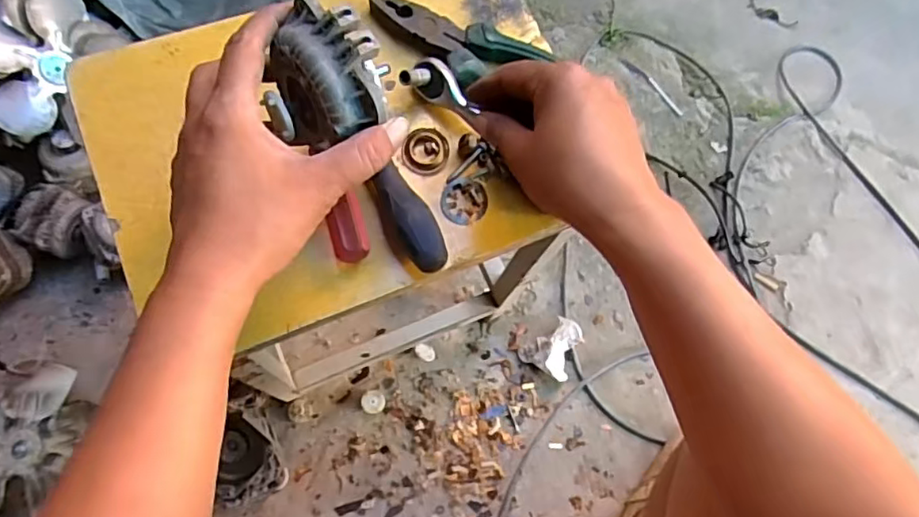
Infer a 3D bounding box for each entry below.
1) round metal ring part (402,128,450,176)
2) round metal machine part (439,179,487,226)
[{"bbox_3d":[-0.024,-0.075,0.425,0.032,0.011,0.032,1,69,-3],"label":"round metal ring part"},{"bbox_3d":[0.003,-0.038,0.419,0.032,0.007,0.031,1,69,-3],"label":"round metal machine part"}]

